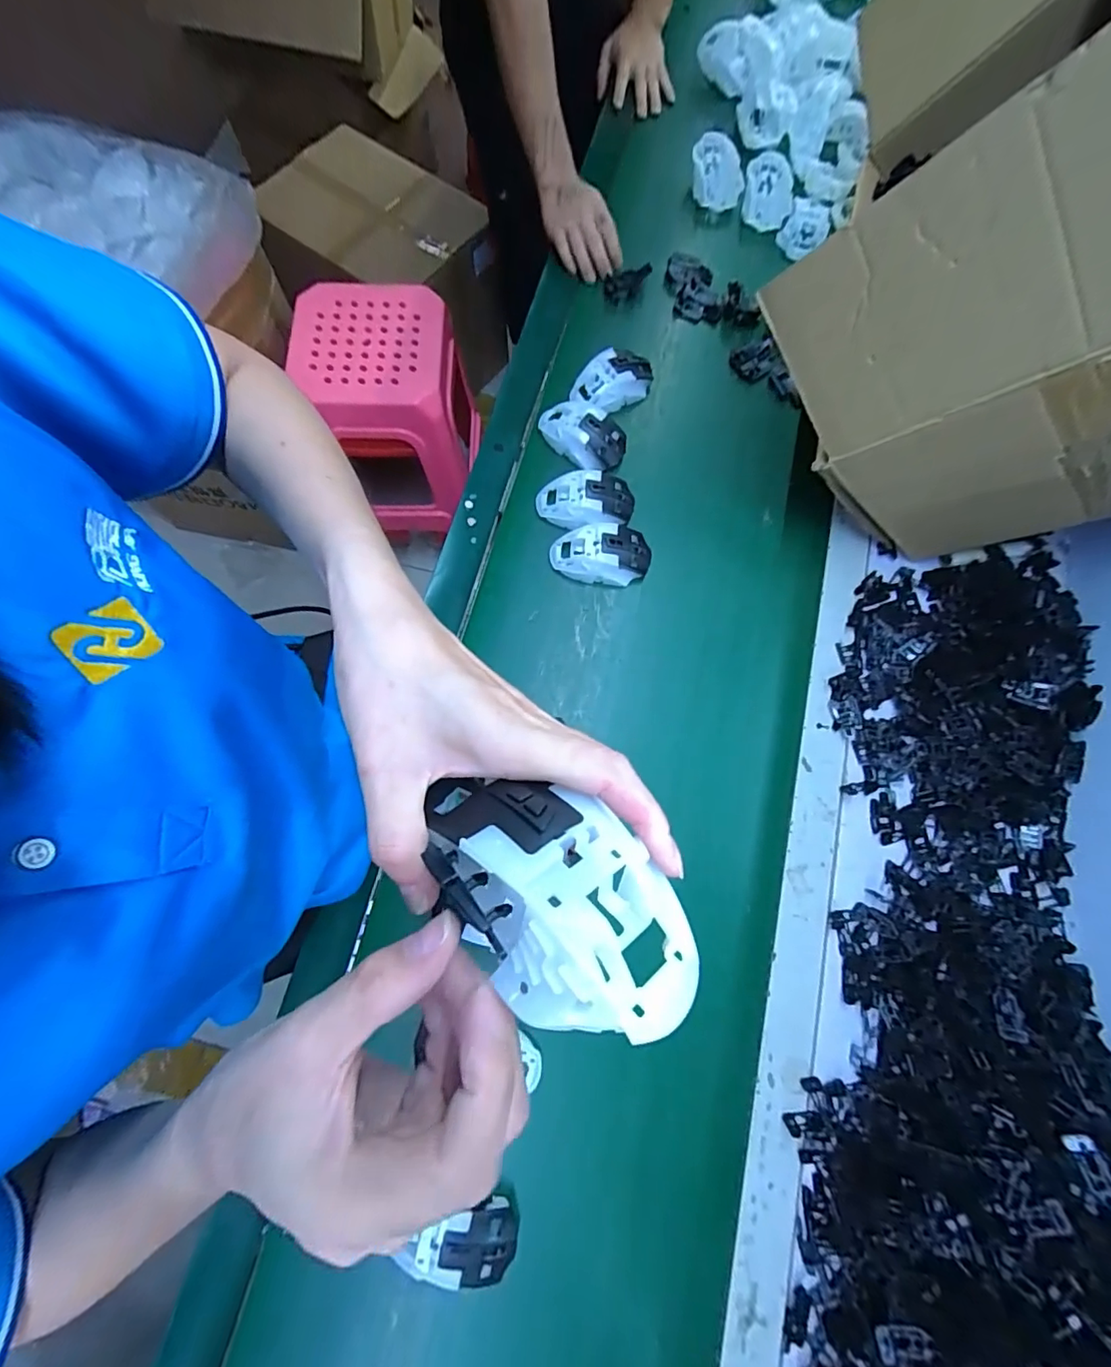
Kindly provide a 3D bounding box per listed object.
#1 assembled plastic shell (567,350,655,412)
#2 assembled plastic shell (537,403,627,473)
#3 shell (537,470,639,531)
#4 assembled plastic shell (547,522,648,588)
[{"bbox_3d":[0.077,-0.397,0.689,0.109,0.034,0.060,-30,79,-10],"label":"assembled plastic shell"},{"bbox_3d":[0.034,-0.321,0.671,0.117,0.035,0.075,35,76,6],"label":"assembled plastic shell"},{"bbox_3d":[0.038,-0.218,0.642,0.118,0.038,0.070,-2,76,-4],"label":"shell"},{"bbox_3d":[0.055,-0.156,0.627,0.119,0.037,0.071,6,75,-2],"label":"assembled plastic shell"}]

